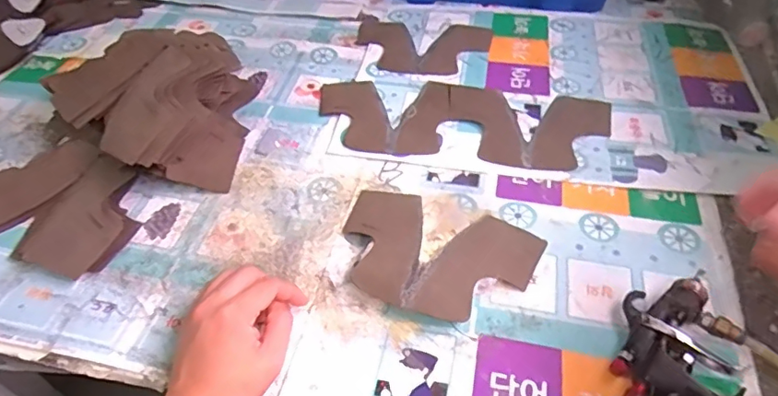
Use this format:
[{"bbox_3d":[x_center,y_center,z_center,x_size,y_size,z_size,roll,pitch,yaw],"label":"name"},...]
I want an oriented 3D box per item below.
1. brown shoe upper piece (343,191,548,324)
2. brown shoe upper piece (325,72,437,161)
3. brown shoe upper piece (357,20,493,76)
[{"bbox_3d":[0.041,0.051,0.513,0.191,0.023,0.135,14,49,15],"label":"brown shoe upper piece"},{"bbox_3d":[-0.044,-0.107,0.673,0.074,0.011,0.152,-12,48,-9],"label":"brown shoe upper piece"},{"bbox_3d":[0.042,-0.225,0.783,0.197,0.005,0.146,10,48,11],"label":"brown shoe upper piece"}]

